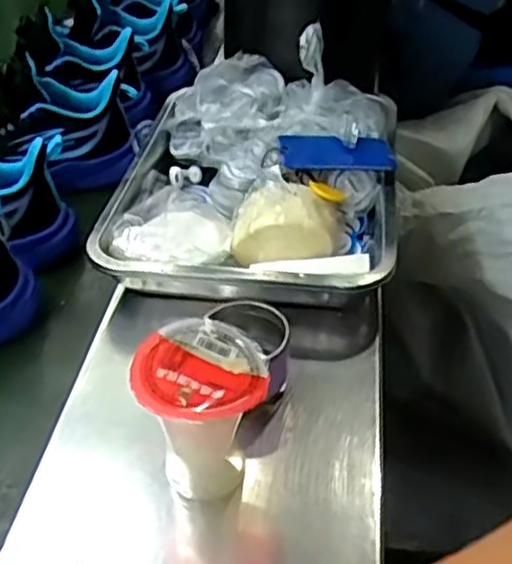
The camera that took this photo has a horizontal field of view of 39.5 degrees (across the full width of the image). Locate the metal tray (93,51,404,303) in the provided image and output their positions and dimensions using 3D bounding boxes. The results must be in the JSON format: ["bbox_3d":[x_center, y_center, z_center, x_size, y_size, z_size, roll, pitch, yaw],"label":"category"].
[{"bbox_3d":[-0.007,-0.108,0.699,0.279,0.081,0.336,0,37,10],"label":"metal tray"}]

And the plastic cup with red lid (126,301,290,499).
[{"bbox_3d":[-0.030,0.082,0.455,0.079,0.100,0.091,13,43,18],"label":"plastic cup with red lid"}]

